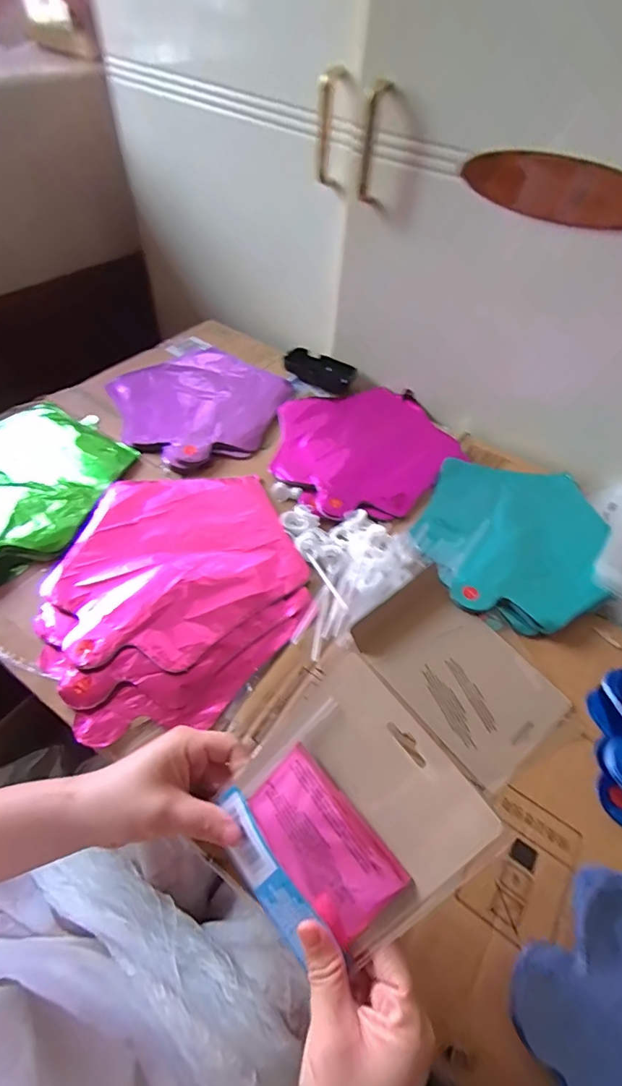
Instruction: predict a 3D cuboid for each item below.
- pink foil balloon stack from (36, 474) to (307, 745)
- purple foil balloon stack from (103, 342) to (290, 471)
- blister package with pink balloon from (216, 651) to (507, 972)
[{"bbox_3d":[-0.131,0.032,0.447,0.237,0.014,0.265,-17,56,-17],"label":"pink foil balloon stack"},{"bbox_3d":[-0.158,-0.198,0.625,0.230,0.015,0.232,26,55,15],"label":"purple foil balloon stack"},{"bbox_3d":[0.015,0.156,0.262,0.144,0.007,0.116,-48,64,12],"label":"blister package with pink balloon"}]

